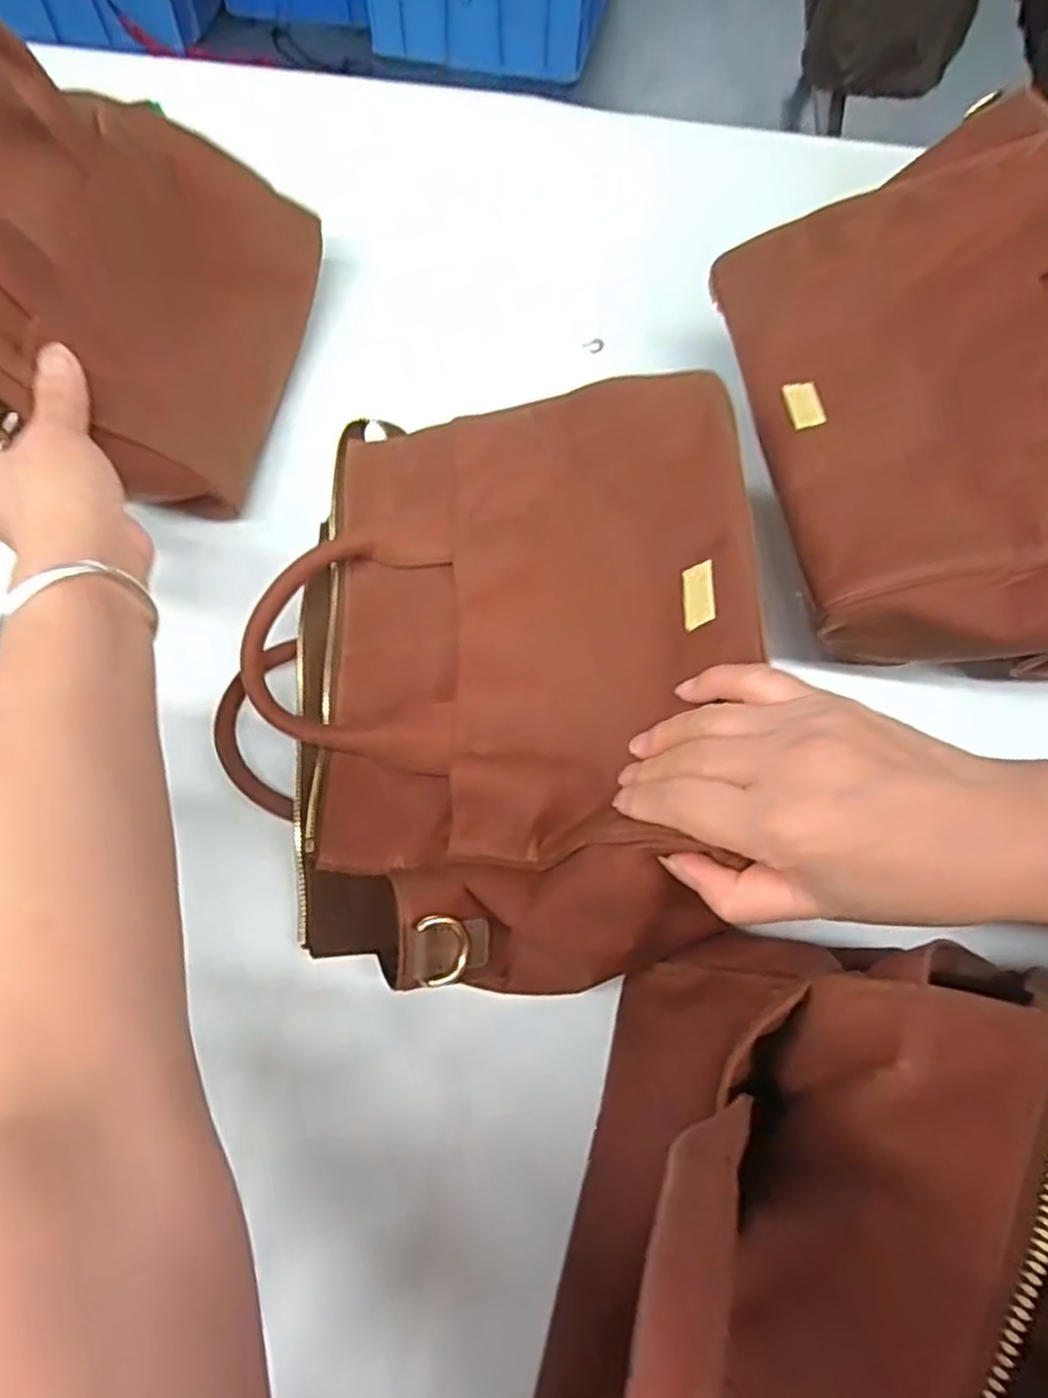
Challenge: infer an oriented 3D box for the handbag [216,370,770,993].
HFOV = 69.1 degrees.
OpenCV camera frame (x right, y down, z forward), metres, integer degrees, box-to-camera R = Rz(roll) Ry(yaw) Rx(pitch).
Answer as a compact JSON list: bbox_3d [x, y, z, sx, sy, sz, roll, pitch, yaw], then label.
[{"bbox_3d":[-0.022,-0.016,0.349,0.229,0.101,0.262,0,64,-1],"label":"handbag"}]

